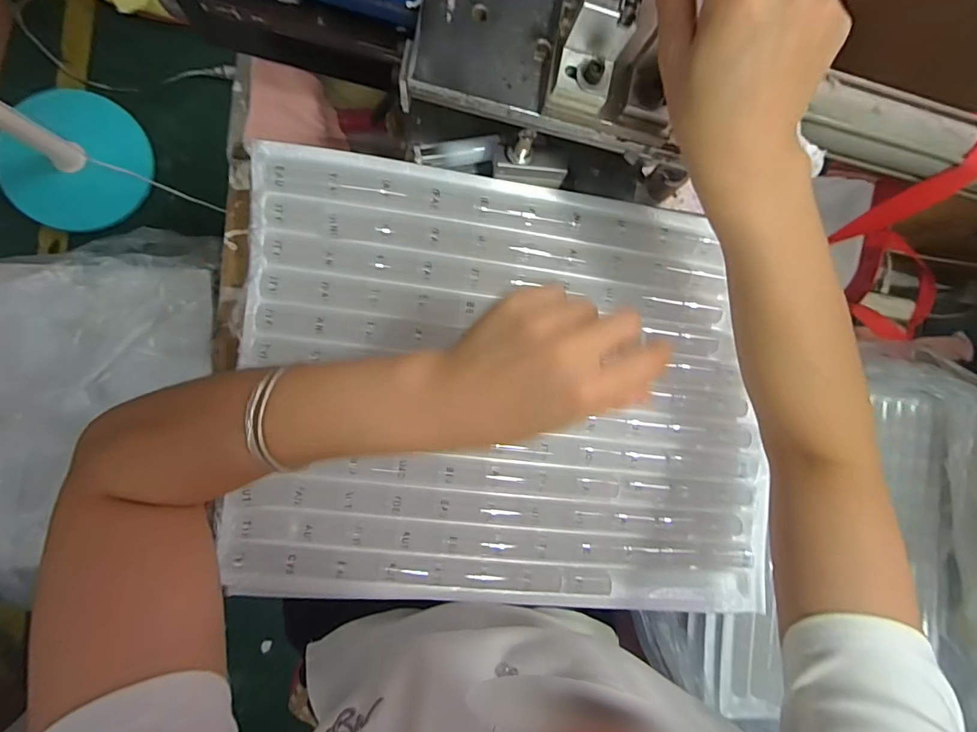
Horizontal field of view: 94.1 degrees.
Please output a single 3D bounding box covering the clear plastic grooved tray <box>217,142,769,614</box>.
[{"bbox_3d":[0.033,0.032,0.372,0.446,0.030,0.337,7,89,-8],"label":"clear plastic grooved tray"}]

